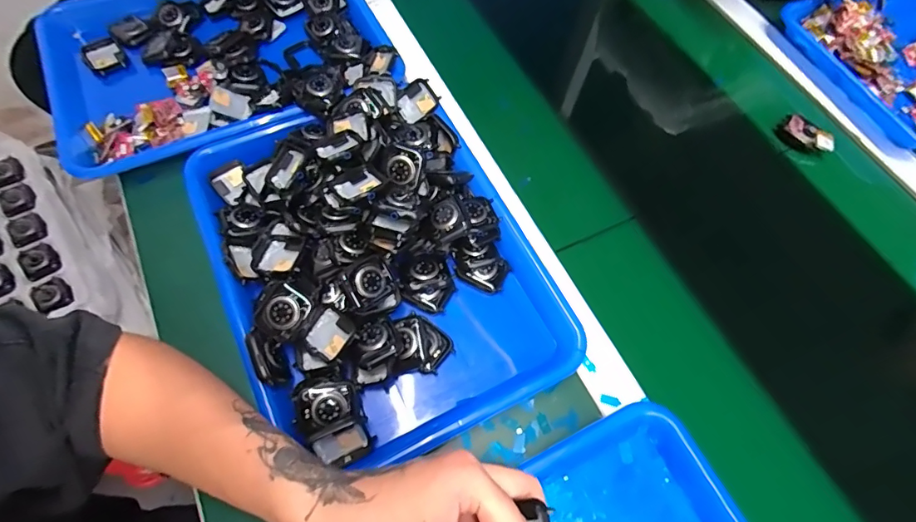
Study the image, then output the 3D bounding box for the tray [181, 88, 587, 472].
[{"bbox_3d":[-0.072,-0.009,0.407,0.251,0.058,0.332,-25,69,-13],"label":"tray"}]

